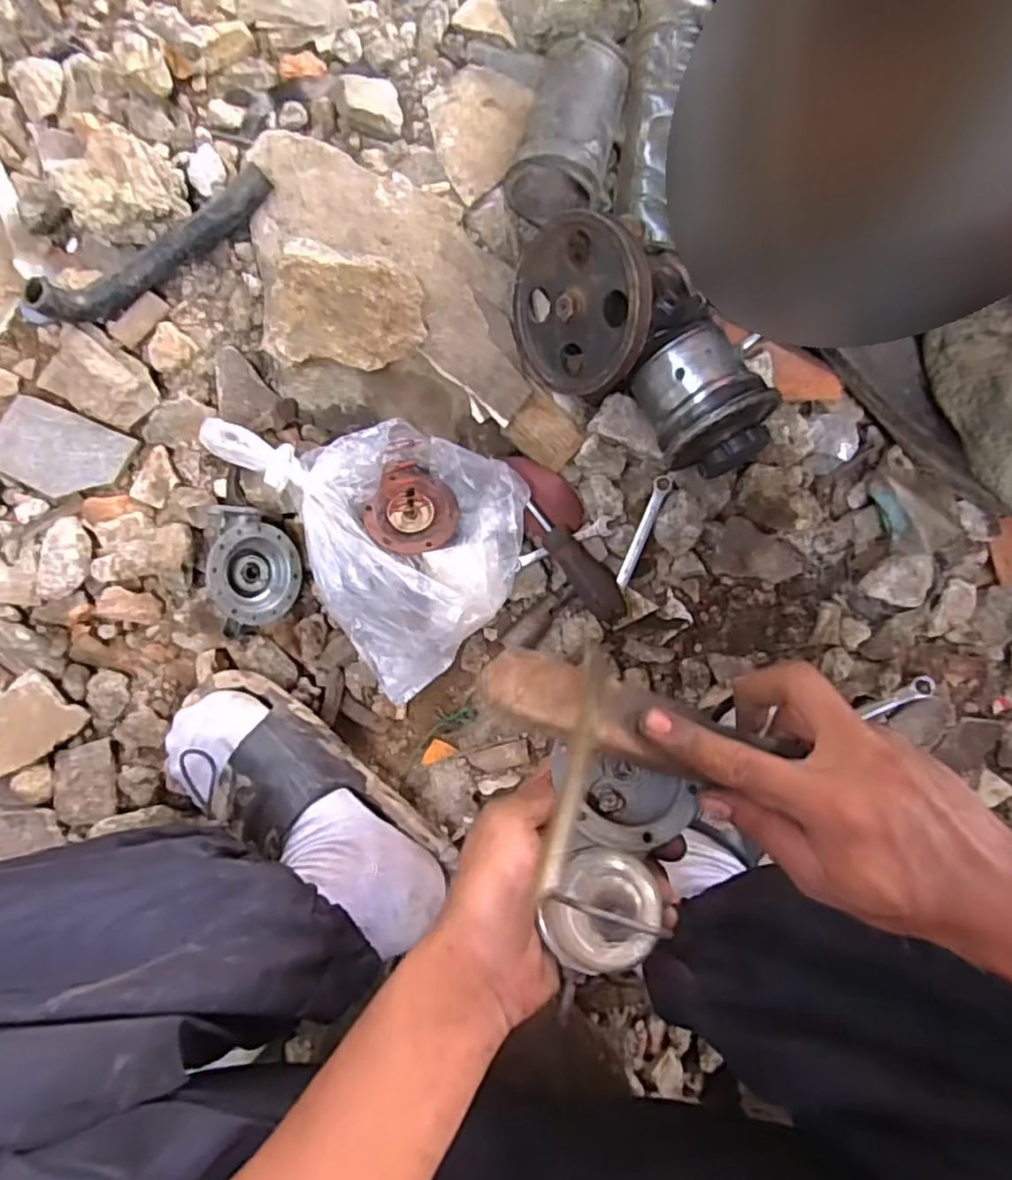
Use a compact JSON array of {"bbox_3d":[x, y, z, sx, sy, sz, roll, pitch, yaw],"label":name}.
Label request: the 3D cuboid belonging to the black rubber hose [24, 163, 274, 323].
[{"bbox_3d":[-0.277,-0.275,0.545,0.202,0.060,0.025,-39,94,-8],"label":"black rubber hose"}]

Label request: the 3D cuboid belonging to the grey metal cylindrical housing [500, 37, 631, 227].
[{"bbox_3d":[0.054,-0.379,0.568,0.075,0.073,0.118,20,86,-8],"label":"grey metal cylindrical housing"}]

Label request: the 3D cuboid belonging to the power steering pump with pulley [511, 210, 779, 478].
[{"bbox_3d":[0.106,-0.182,0.536,0.163,0.133,0.201,-13,88,-7],"label":"power steering pump with pulley"}]

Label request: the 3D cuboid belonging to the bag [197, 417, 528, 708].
[{"bbox_3d":[-0.090,-0.065,0.557,0.184,0.066,0.264,-34,94,-8],"label":"bag"}]

